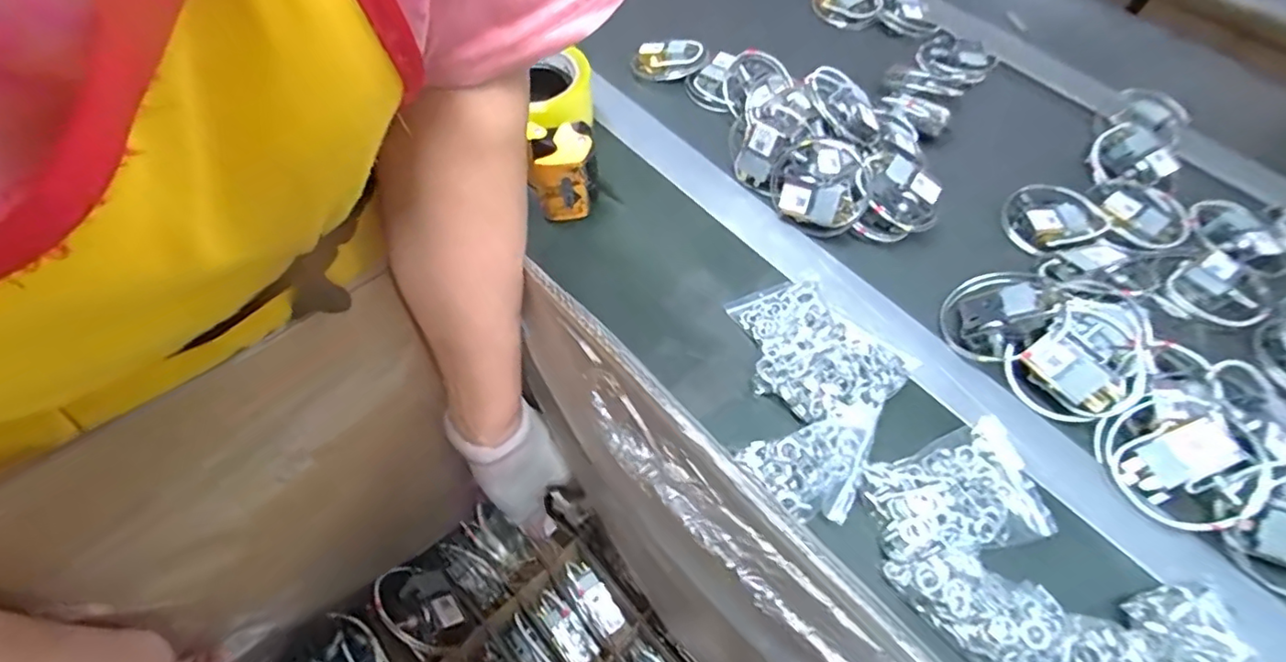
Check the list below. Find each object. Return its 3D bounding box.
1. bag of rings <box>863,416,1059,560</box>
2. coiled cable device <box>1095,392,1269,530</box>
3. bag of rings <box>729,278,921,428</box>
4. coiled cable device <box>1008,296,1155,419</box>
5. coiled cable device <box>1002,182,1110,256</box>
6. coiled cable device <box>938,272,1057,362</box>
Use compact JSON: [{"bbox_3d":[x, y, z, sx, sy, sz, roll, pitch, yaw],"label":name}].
[{"bbox_3d":[0.202,0.101,0.380,0.118,0.024,0.077,-10,59,-9],"label":"bag of rings"},{"bbox_3d":[0.365,0.086,0.391,0.080,0.032,0.082,1,58,-2],"label":"coiled cable device"},{"bbox_3d":[0.123,0.010,0.432,0.098,0.027,0.126,-36,66,-23],"label":"bag of rings"},{"bbox_3d":[0.332,0.016,0.429,0.108,0.038,0.073,-29,64,-19],"label":"coiled cable device"},{"bbox_3d":[0.370,-0.105,0.527,0.084,0.021,0.063,-13,59,-11],"label":"coiled cable device"},{"bbox_3d":[0.268,-0.016,0.447,0.072,0.042,0.067,1,58,-2],"label":"coiled cable device"}]

